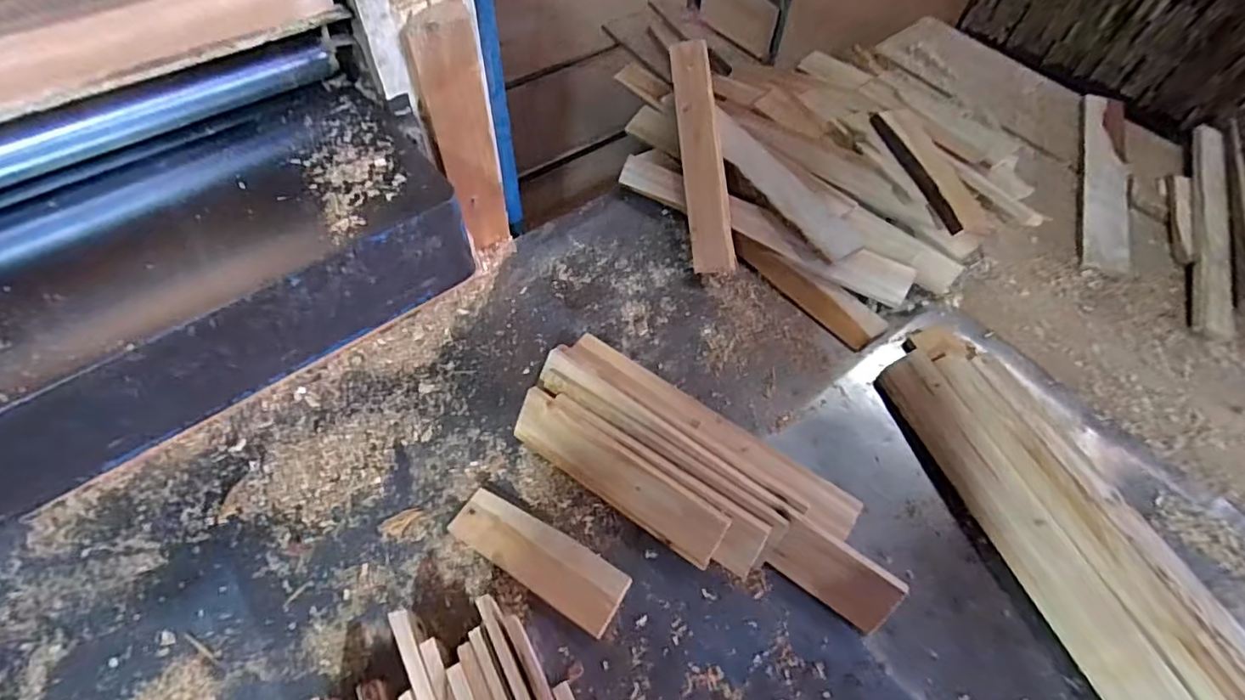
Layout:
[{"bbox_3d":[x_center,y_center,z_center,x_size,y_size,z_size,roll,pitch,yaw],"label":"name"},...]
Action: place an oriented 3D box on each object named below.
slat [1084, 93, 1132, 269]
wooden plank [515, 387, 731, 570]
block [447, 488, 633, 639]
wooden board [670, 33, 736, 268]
[{"bbox_3d":[0.852,-0.309,1.013,0.068,0.022,0.457,19,58,8],"label":"slat"},{"bbox_3d":[-0.010,0.148,0.669,0.273,0.074,0.013,31,23,17],"label":"wooden plank"},{"bbox_3d":[-0.095,0.230,0.640,0.205,0.014,0.066,28,59,14],"label":"block"},{"bbox_3d":[0.131,-0.345,0.971,0.070,0.020,0.485,-7,67,8],"label":"wooden board"}]

